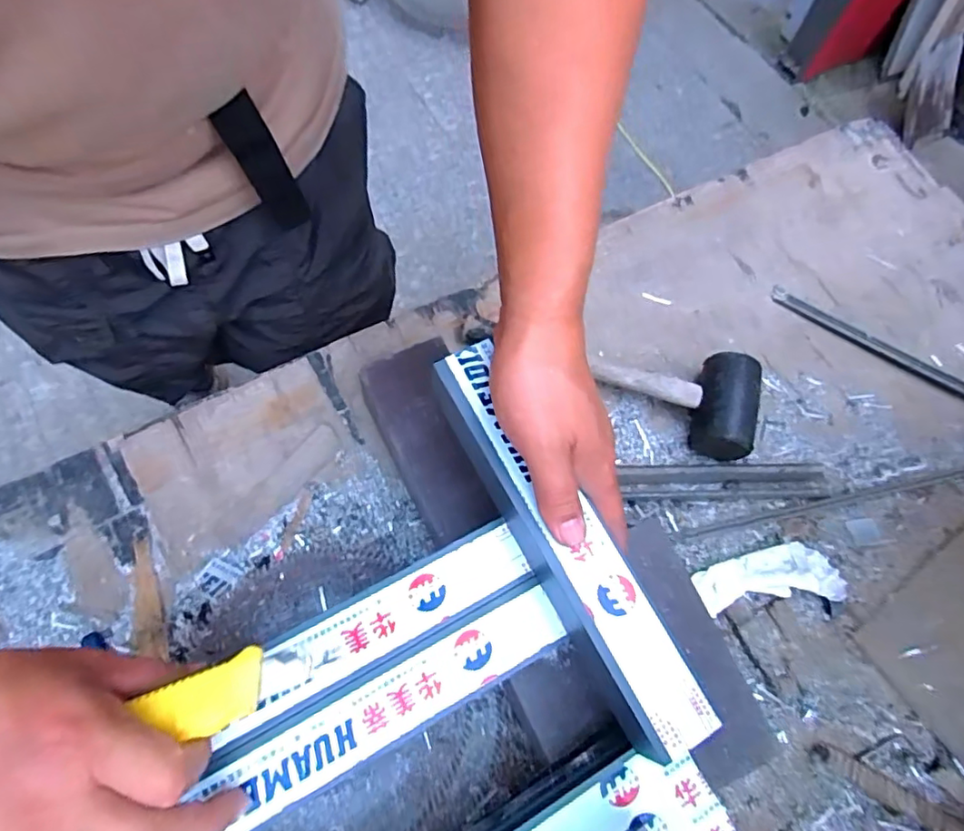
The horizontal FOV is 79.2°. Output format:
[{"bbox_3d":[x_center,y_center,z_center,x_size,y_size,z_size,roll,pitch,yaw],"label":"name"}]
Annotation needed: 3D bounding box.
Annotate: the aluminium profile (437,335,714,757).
[{"bbox_3d":[0.046,0.076,0.368,0.049,0.041,0.265,-28,75,-12],"label":"aluminium profile"}]

